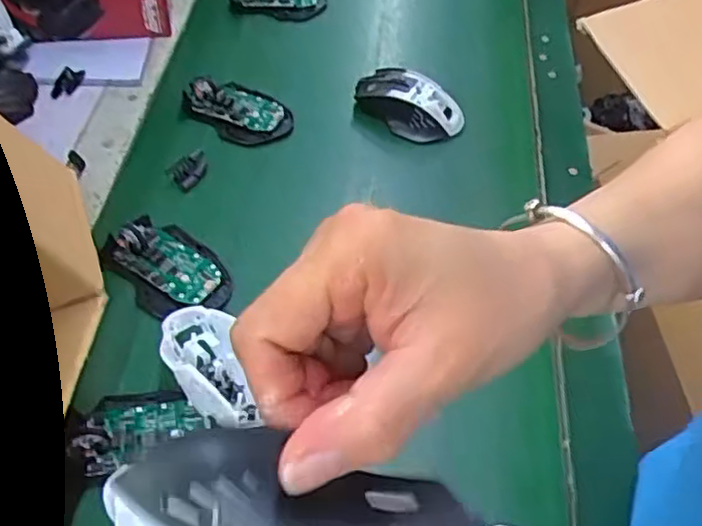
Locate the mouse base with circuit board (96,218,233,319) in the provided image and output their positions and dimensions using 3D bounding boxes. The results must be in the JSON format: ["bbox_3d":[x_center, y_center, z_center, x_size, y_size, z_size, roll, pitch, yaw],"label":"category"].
[{"bbox_3d":[-0.154,-0.001,0.572,0.072,0.025,0.106,-34,61,-25],"label":"mouse base with circuit board"}]

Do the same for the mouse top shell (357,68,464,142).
[{"bbox_3d":[0.058,-0.165,0.706,0.113,0.033,0.062,32,58,20],"label":"mouse top shell"}]

